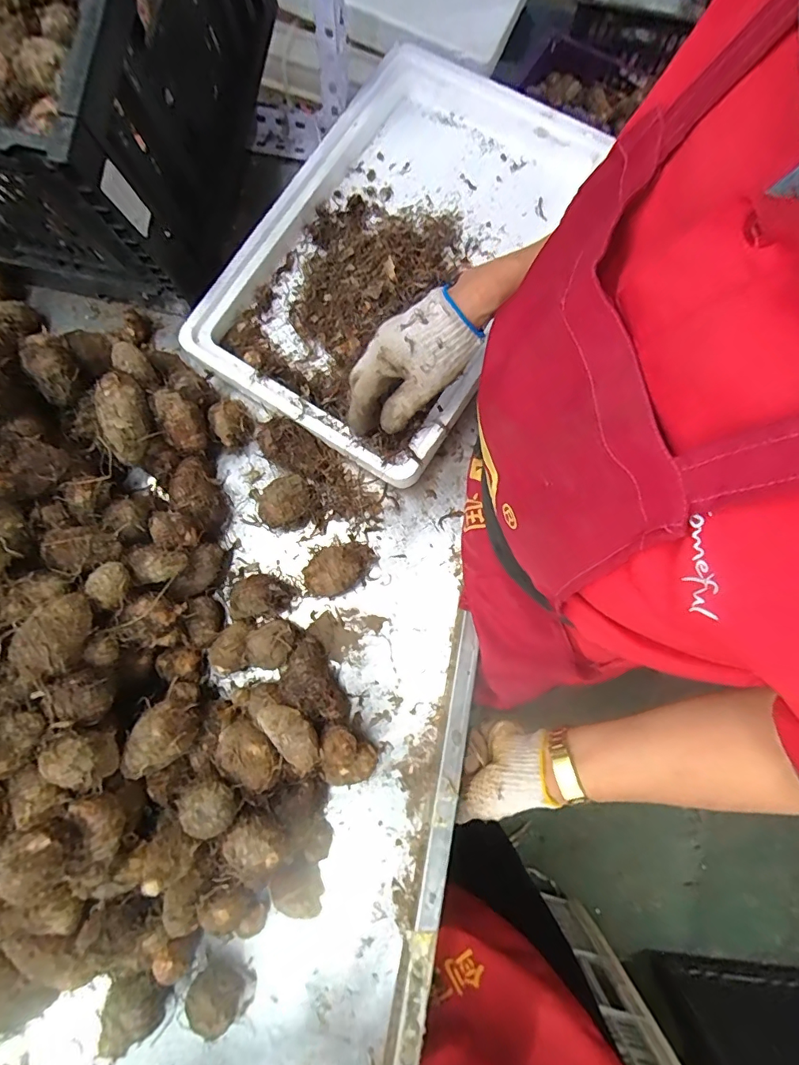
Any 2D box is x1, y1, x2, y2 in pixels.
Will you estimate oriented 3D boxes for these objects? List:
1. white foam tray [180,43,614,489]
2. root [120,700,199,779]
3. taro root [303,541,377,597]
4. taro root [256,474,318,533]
[{"bbox_3d":[0.005,-0.295,0.494,0.287,0.065,0.426,34,81,5],"label":"white foam tray"},{"bbox_3d":[-0.207,0.177,0.404,0.067,0.048,0.047,-31,81,-6],"label":"root"},{"bbox_3d":[-0.062,0.035,0.467,0.073,0.045,0.047,-40,82,-8],"label":"taro root"},{"bbox_3d":[-0.117,-0.030,0.477,0.058,0.040,0.047,-32,81,-7],"label":"taro root"}]

